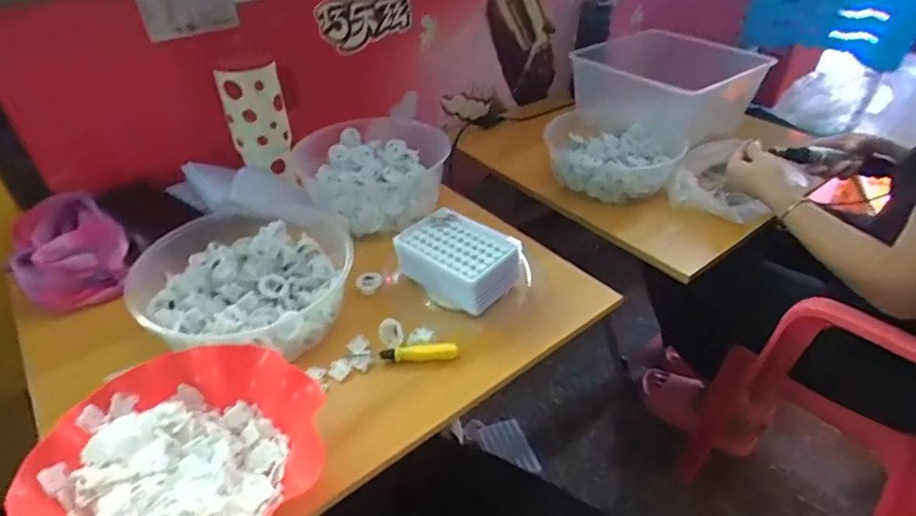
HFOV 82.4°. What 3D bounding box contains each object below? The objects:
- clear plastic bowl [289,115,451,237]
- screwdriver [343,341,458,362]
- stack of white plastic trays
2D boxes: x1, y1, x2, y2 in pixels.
[{"bbox_3d":[-0.133,-0.134,0.805,0.200,0.107,0.206,0,38,0],"label":"clear plastic bowl"},{"bbox_3d":[-0.060,0.104,0.567,0.119,0.017,0.024,-5,39,-6],"label":"screwdriver"},{"bbox_3d":[0.001,0.004,0.649,0.139,0.061,0.105,23,44,27],"label":"stack of white plastic trays"}]

